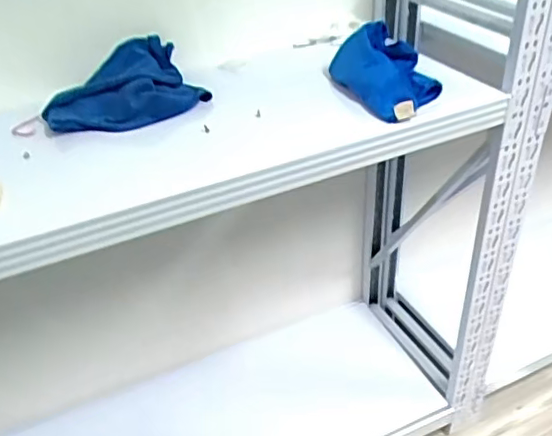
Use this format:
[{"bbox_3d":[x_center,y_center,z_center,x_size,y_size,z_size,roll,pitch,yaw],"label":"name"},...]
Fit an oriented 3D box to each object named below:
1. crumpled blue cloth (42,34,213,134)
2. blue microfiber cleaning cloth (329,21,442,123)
[{"bbox_3d":[-0.259,-0.217,0.960,0.251,0.067,0.193,-26,42,-27],"label":"crumpled blue cloth"},{"bbox_3d":[0.174,-0.243,0.943,0.112,0.077,0.216,-14,38,-14],"label":"blue microfiber cleaning cloth"}]

